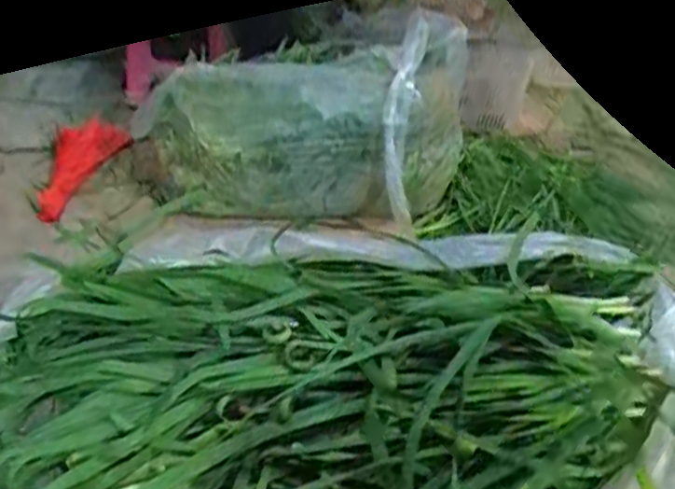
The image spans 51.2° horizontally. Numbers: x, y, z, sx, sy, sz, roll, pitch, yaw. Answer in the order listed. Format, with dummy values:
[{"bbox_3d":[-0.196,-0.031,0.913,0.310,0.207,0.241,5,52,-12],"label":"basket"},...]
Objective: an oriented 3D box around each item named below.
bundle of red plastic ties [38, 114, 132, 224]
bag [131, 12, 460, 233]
[{"bbox_3d":[-0.454,-0.146,1.250,0.065,0.156,0.177,17,36,15],"label":"bundle of red plastic ties"},{"bbox_3d":[-0.018,-0.177,1.170,0.541,0.303,0.201,-12,38,-24],"label":"bag"}]

